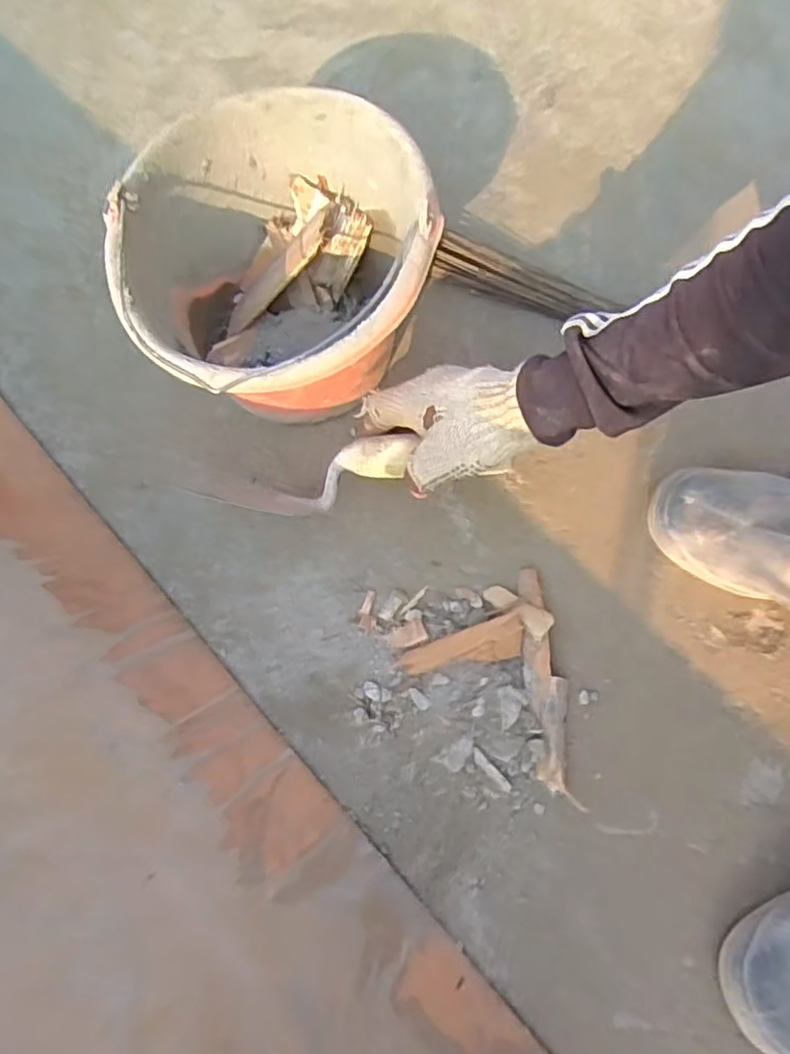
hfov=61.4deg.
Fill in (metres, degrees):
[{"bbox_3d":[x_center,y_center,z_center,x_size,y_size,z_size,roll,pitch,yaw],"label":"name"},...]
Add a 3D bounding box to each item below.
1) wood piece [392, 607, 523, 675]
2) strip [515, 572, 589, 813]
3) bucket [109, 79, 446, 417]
[{"bbox_3d":[0.053,0.092,0.495,0.096,0.004,0.029,-19,72,-5],"label":"wood piece"},{"bbox_3d":[0.112,0.115,0.498,0.027,0.019,0.173,-6,71,-1],"label":"strip"},{"bbox_3d":[-0.081,-0.185,0.527,0.214,0.166,0.233,0,71,1],"label":"bucket"}]

